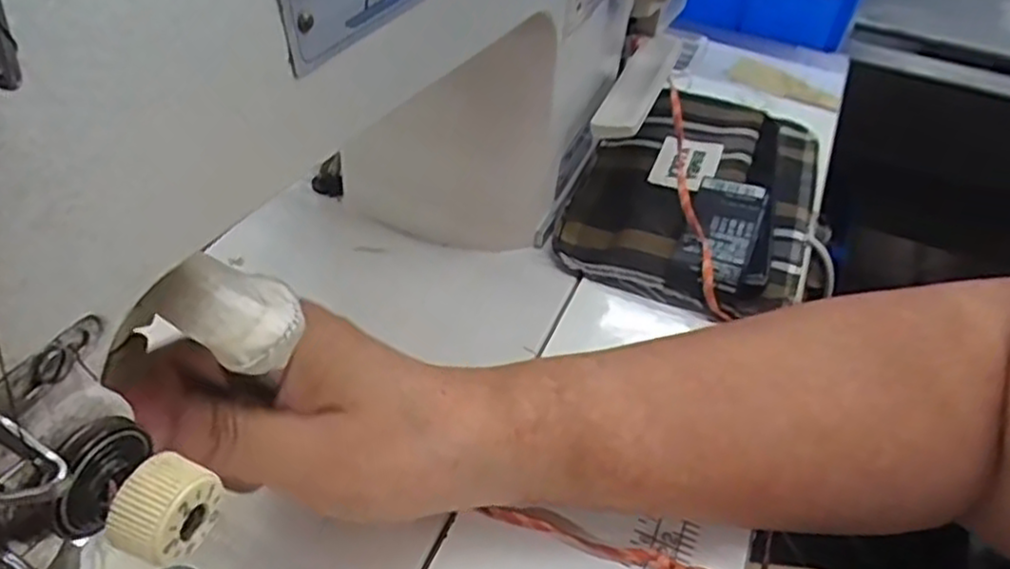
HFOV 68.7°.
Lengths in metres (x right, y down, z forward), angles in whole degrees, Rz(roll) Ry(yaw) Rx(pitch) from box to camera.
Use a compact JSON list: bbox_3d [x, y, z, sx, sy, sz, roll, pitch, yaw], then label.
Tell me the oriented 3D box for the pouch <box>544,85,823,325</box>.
[{"bbox_3d":[0.116,-0.065,0.432,0.126,0.033,0.199,19,45,14],"label":"pouch"}]

